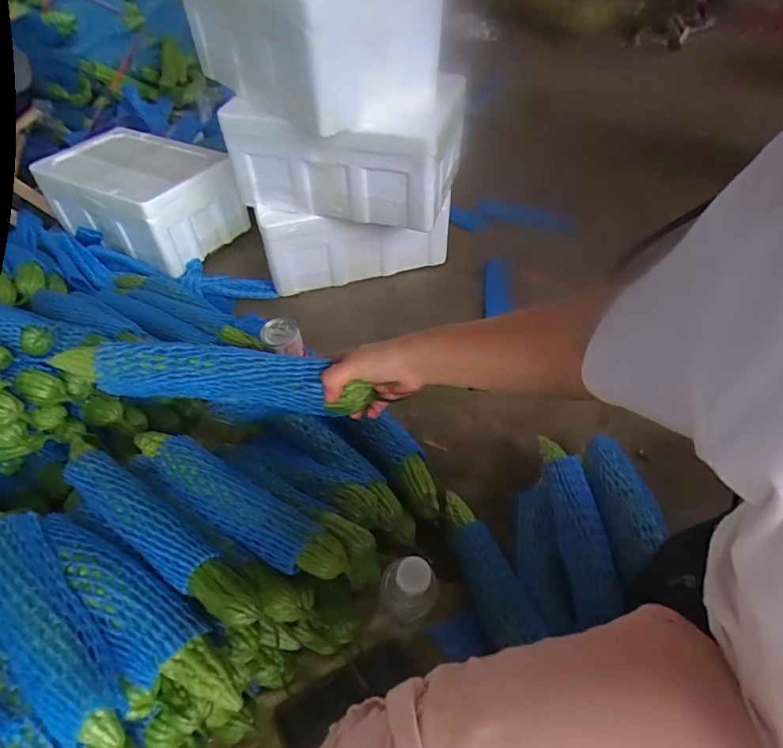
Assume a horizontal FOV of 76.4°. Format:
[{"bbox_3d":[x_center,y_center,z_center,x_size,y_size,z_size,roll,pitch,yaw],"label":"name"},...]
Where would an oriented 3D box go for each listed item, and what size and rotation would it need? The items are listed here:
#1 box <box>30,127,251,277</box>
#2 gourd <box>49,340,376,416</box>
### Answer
[{"bbox_3d":[-0.562,-0.412,1.152,0.383,0.180,0.266,22,52,21],"label":"box"},{"bbox_3d":[-0.187,0.001,0.522,0.311,0.044,0.048,6,48,3],"label":"gourd"}]

